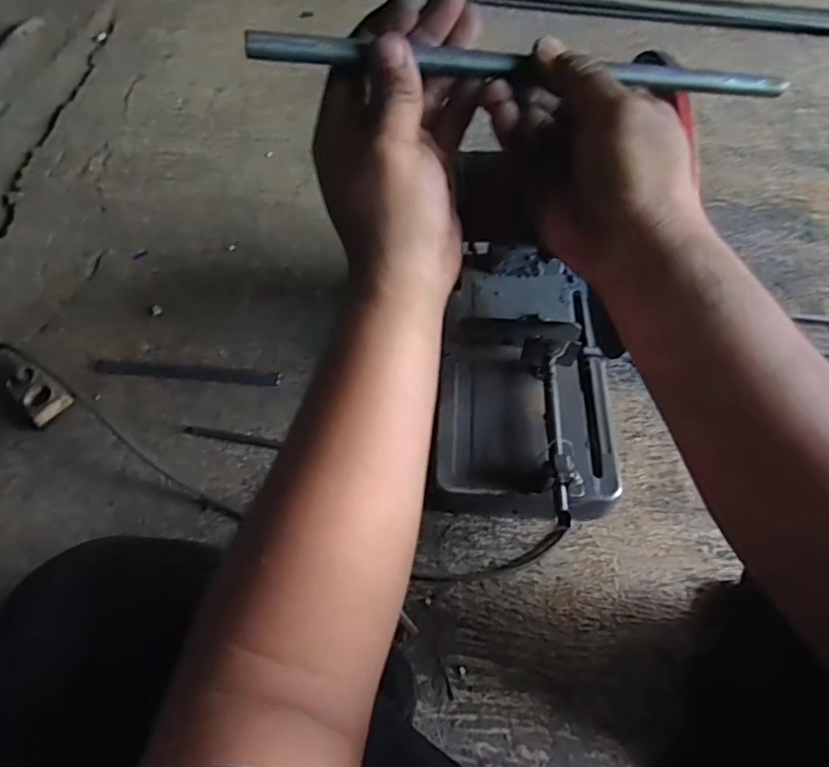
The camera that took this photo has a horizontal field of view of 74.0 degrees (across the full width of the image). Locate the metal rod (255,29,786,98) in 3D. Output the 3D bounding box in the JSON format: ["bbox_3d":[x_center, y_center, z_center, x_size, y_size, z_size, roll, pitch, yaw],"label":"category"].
[{"bbox_3d":[0.070,-0.164,0.285,0.298,0.010,0.012,-4,58,-15],"label":"metal rod"}]

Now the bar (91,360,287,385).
[{"bbox_3d":[-0.374,-0.019,0.905,0.313,0.009,0.029,5,59,4],"label":"bar"}]

